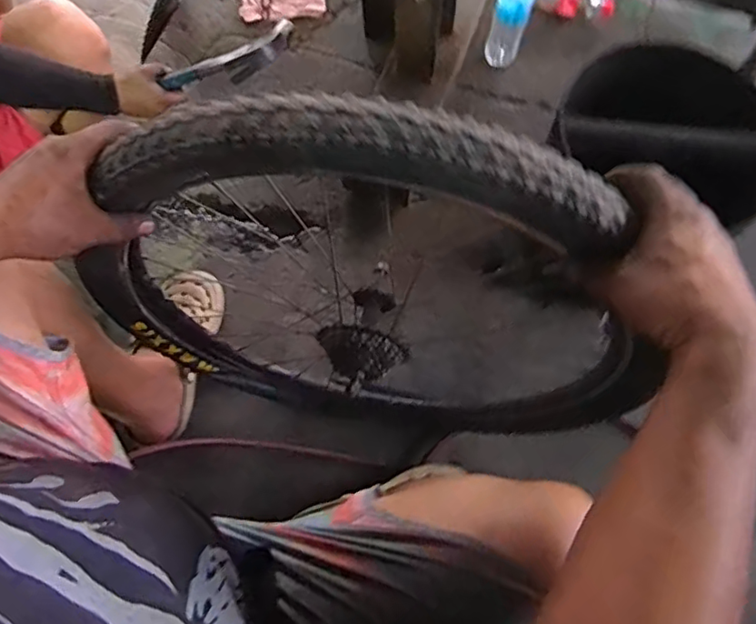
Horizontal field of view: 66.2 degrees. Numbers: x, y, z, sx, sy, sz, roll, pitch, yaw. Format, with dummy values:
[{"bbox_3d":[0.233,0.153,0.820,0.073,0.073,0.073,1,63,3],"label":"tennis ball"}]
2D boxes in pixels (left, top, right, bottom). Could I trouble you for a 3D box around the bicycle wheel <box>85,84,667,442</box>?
[{"bbox_3d":[-0.006,0.022,0.657,0.562,0.656,0.060,-4,62,29],"label":"bicycle wheel"}]

